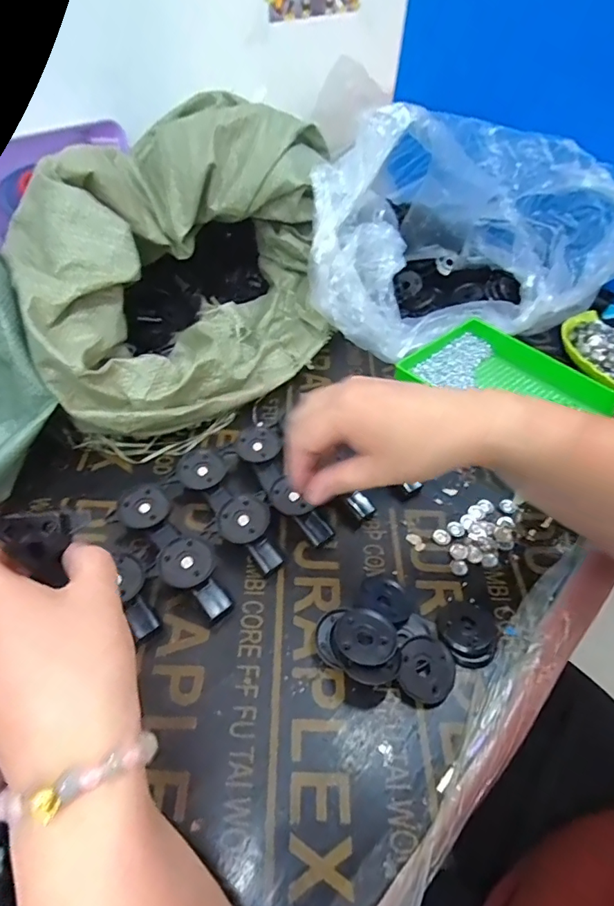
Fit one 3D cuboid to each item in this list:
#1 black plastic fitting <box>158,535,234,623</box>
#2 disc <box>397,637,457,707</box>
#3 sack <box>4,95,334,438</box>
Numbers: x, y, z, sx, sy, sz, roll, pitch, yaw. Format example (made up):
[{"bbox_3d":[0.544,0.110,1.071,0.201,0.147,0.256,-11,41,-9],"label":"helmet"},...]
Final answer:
[{"bbox_3d":[-0.087,0.099,0.367,0.039,0.029,0.064,-24,53,-22],"label":"black plastic fitting"},{"bbox_3d":[0.085,0.154,0.338,0.039,0.014,0.041,1,48,-2],"label":"disc"},{"bbox_3d":[-0.126,-0.215,0.520,0.378,0.196,0.292,-28,55,-25],"label":"sack"}]

